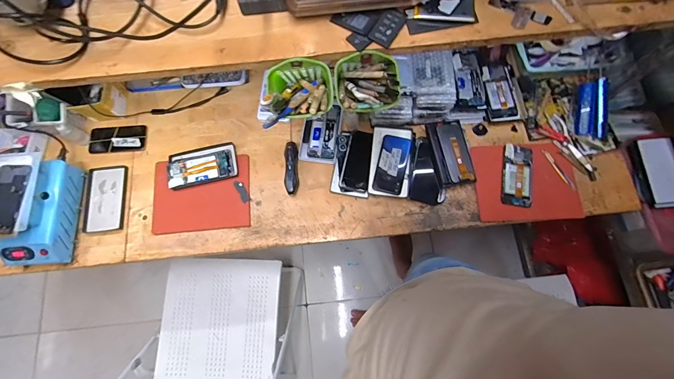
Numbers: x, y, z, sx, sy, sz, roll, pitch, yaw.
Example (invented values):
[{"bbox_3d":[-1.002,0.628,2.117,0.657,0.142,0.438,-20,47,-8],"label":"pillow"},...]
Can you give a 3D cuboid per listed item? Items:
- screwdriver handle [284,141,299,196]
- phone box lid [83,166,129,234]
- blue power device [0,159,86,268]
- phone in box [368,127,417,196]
[{"bbox_3d":[-0.118,-0.059,0.849,0.032,0.037,0.142,-4,74,0],"label":"screwdriver handle"},{"bbox_3d":[-0.606,0.025,0.855,0.105,0.009,0.172,-4,74,0],"label":"phone box lid"},{"bbox_3d":[-0.725,0.056,0.789,0.127,0.116,0.247,-3,74,0],"label":"blue power device"},{"bbox_3d":[0.139,-0.074,0.837,0.103,0.035,0.182,8,75,4],"label":"phone in box"}]

